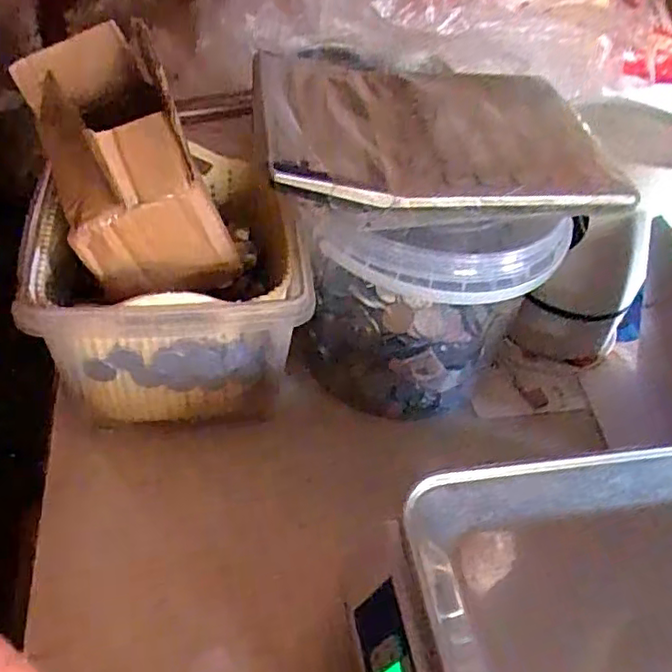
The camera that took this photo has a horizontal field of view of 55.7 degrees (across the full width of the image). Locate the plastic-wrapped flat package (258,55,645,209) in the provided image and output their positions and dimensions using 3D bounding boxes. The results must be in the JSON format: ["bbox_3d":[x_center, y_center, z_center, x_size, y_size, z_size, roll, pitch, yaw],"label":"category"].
[{"bbox_3d":[0.054,-0.124,0.373,0.189,0.017,0.148,0,45,-8],"label":"plastic-wrapped flat package"}]

